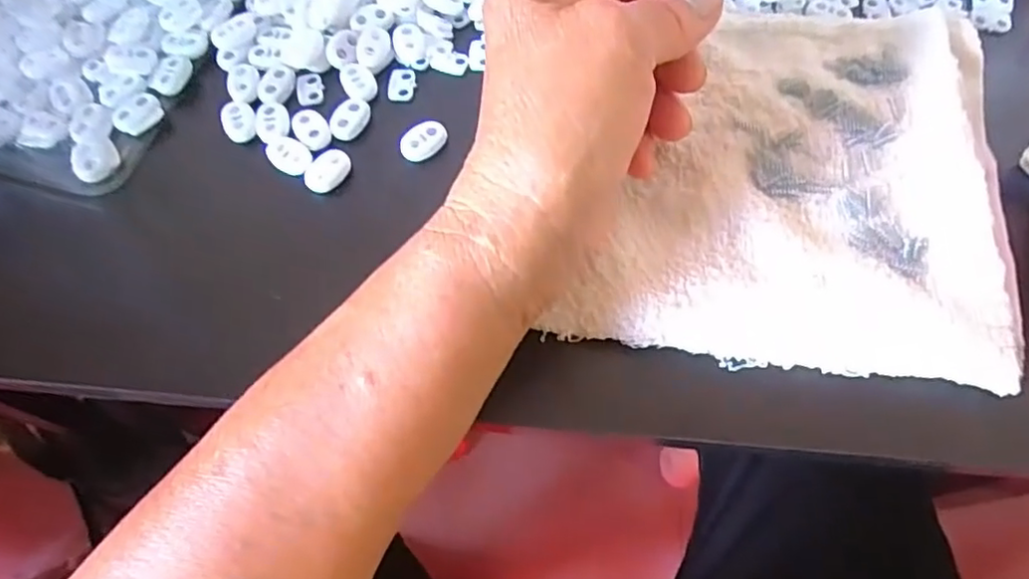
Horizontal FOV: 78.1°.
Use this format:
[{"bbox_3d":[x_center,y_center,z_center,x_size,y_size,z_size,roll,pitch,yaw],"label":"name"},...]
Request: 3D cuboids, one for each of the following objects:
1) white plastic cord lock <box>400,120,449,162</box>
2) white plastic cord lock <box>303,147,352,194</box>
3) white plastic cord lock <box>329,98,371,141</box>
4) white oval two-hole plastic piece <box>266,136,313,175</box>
[{"bbox_3d":[-0.042,-0.068,0.294,0.013,0.010,0.023,41,73,18],"label":"white plastic cord lock"},{"bbox_3d":[-0.085,-0.054,0.286,0.016,0.005,0.022,31,70,15],"label":"white plastic cord lock"},{"bbox_3d":[-0.078,-0.081,0.300,0.015,0.004,0.023,16,67,10],"label":"white plastic cord lock"},{"bbox_3d":[-0.104,-0.063,0.291,0.023,0.004,0.016,32,71,16],"label":"white oval two-hole plastic piece"}]

